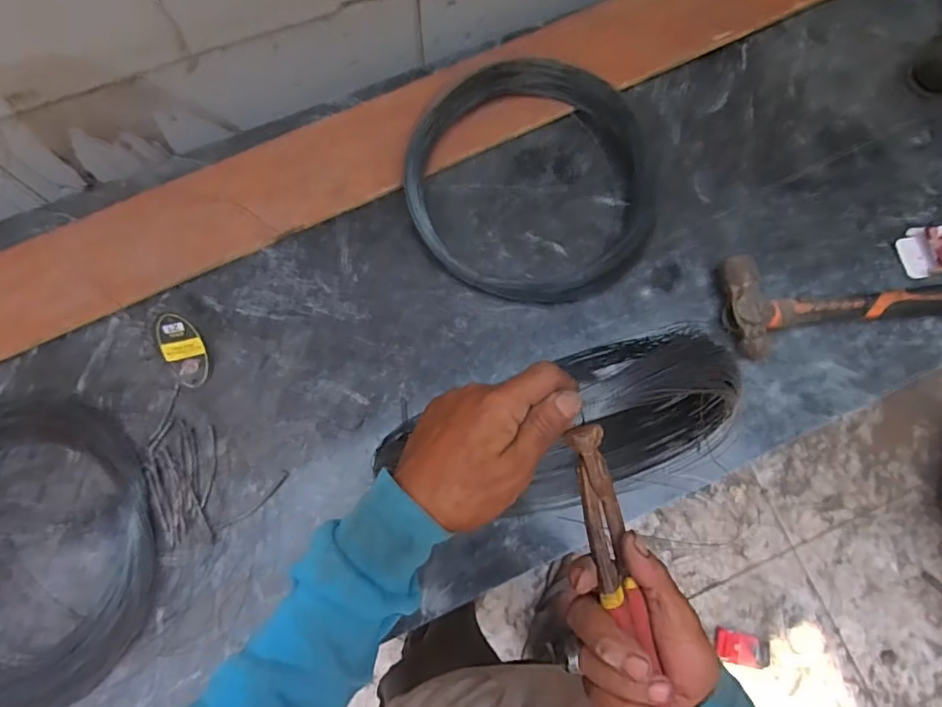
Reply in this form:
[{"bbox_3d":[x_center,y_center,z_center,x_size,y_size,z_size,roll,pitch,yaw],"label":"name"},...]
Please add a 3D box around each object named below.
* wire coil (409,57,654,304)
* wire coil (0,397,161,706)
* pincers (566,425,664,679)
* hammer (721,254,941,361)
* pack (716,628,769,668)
[{"bbox_3d":[0.071,-0.204,0.669,0.284,0.051,0.291,0,76,0],"label":"wire coil"},{"bbox_3d":[-0.463,0.199,0.562,0.296,0.031,0.302,0,76,0],"label":"wire coil"},{"bbox_3d":[0.091,0.153,0.332,0.027,0.021,0.220,-10,83,-3],"label":"pincers"},{"bbox_3d":[0.459,-0.077,0.643,0.350,0.038,0.116,-10,76,-3],"label":"hammer"},{"bbox_3d":[0.613,0.666,1.274,0.126,0.015,0.062,12,76,3],"label":"pack"}]

